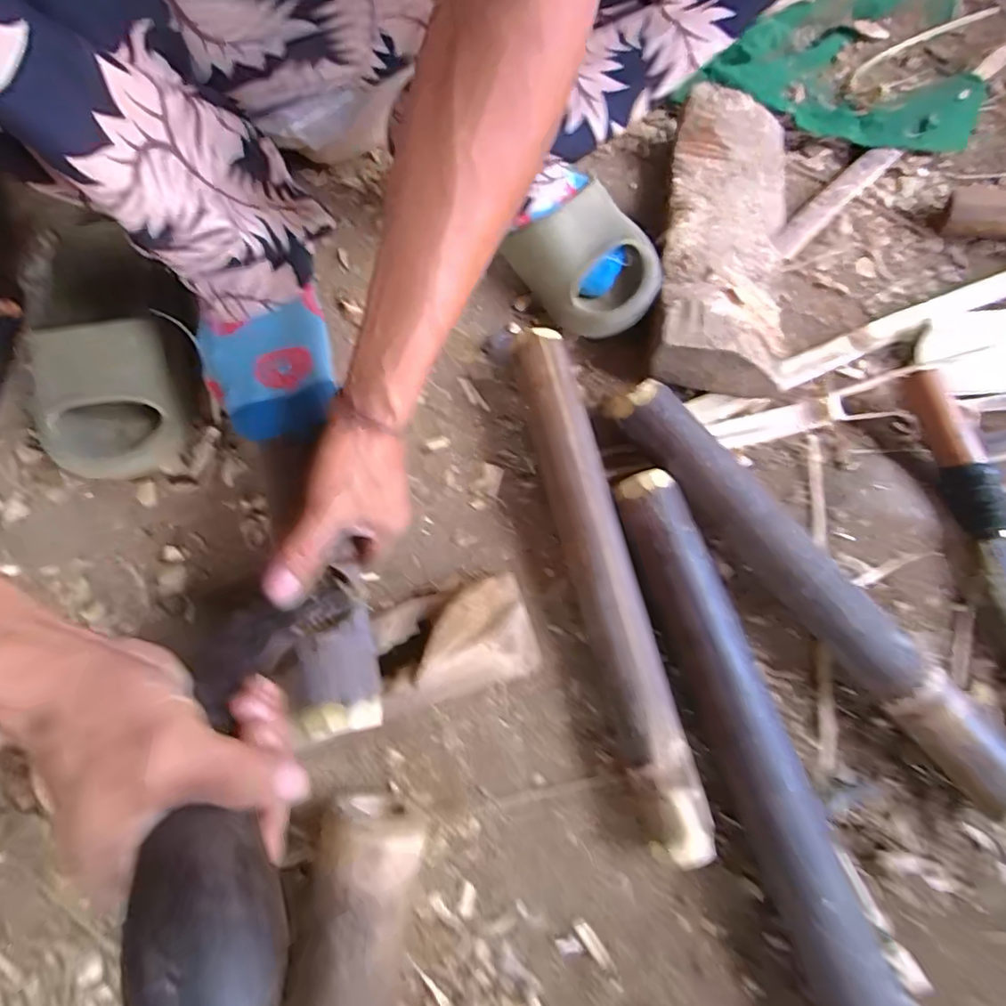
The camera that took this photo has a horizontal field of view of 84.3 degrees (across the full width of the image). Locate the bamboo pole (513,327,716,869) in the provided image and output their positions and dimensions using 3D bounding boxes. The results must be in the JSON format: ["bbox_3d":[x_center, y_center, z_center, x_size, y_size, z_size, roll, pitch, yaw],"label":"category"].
[{"bbox_3d":[0.071,0.050,0.412,0.042,0.048,0.380,-13,74,-6],"label":"bamboo pole"}]

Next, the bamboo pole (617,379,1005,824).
[{"bbox_3d":[0.224,0.062,0.410,0.047,0.051,0.381,-39,79,-12],"label":"bamboo pole"}]

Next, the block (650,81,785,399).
[{"bbox_3d":[0.194,-0.226,0.489,0.105,0.065,0.276,11,73,1],"label":"block"}]

